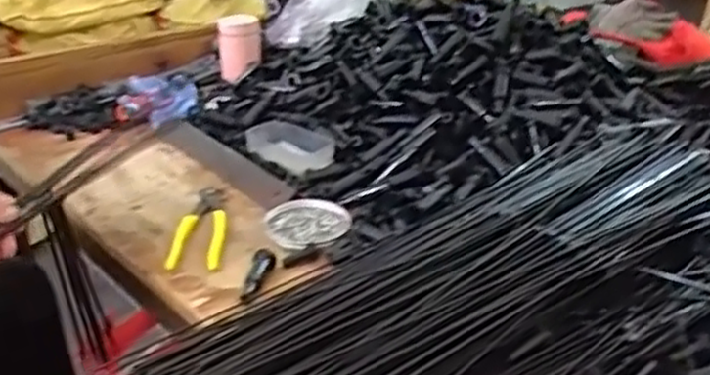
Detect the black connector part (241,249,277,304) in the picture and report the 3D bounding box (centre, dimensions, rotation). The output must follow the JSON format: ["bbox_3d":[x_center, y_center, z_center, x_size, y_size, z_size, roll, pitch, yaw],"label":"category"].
[{"bbox_3d":[-0.094,0.084,0.722,0.020,0.021,0.069,3,27,8],"label":"black connector part"}]

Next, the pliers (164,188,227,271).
[{"bbox_3d":[-0.166,0.041,0.820,0.054,0.013,0.175,-1,27,0],"label":"pliers"}]

